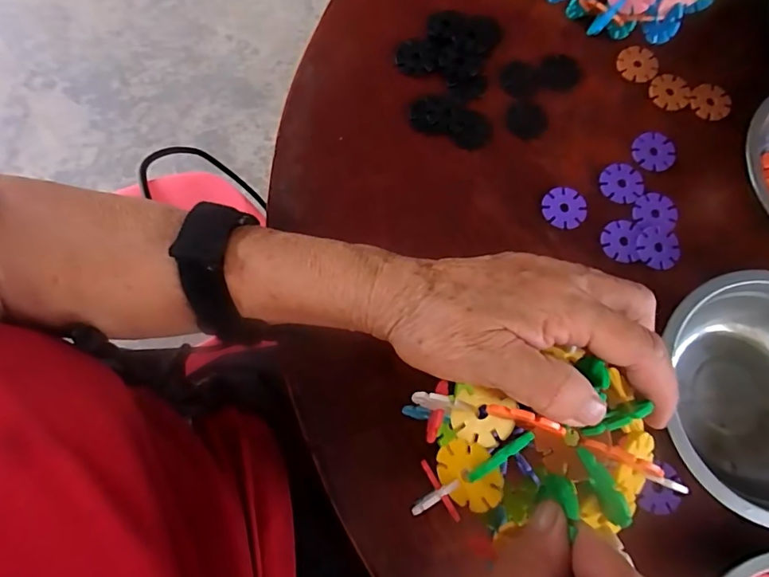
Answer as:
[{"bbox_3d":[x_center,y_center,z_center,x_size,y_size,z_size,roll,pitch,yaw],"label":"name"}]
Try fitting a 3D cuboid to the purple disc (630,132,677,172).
[{"bbox_3d":[0.206,-0.105,0.356,0.032,0.004,0.031,0,76,-1],"label":"purple disc"}]

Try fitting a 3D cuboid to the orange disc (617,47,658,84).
[{"bbox_3d":[0.203,-0.179,0.372,0.033,0.004,0.029,2,76,-1],"label":"orange disc"}]

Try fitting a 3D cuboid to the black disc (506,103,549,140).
[{"bbox_3d":[0.110,-0.129,0.358,0.030,0.004,0.030,0,76,-1],"label":"black disc"}]

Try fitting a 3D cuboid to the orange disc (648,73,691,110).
[{"bbox_3d":[0.225,-0.155,0.367,0.030,0.004,0.031,0,76,-1],"label":"orange disc"}]

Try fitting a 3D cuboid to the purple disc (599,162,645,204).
[{"bbox_3d":[0.176,-0.078,0.345,0.031,0.004,0.031,0,76,-1],"label":"purple disc"}]

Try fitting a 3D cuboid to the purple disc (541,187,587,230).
[{"bbox_3d":[0.131,-0.059,0.340,0.032,0.004,0.031,0,76,-1],"label":"purple disc"}]

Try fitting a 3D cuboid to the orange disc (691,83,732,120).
[{"bbox_3d":[0.257,-0.147,0.367,0.031,0.004,0.029,0,76,-1],"label":"orange disc"}]

